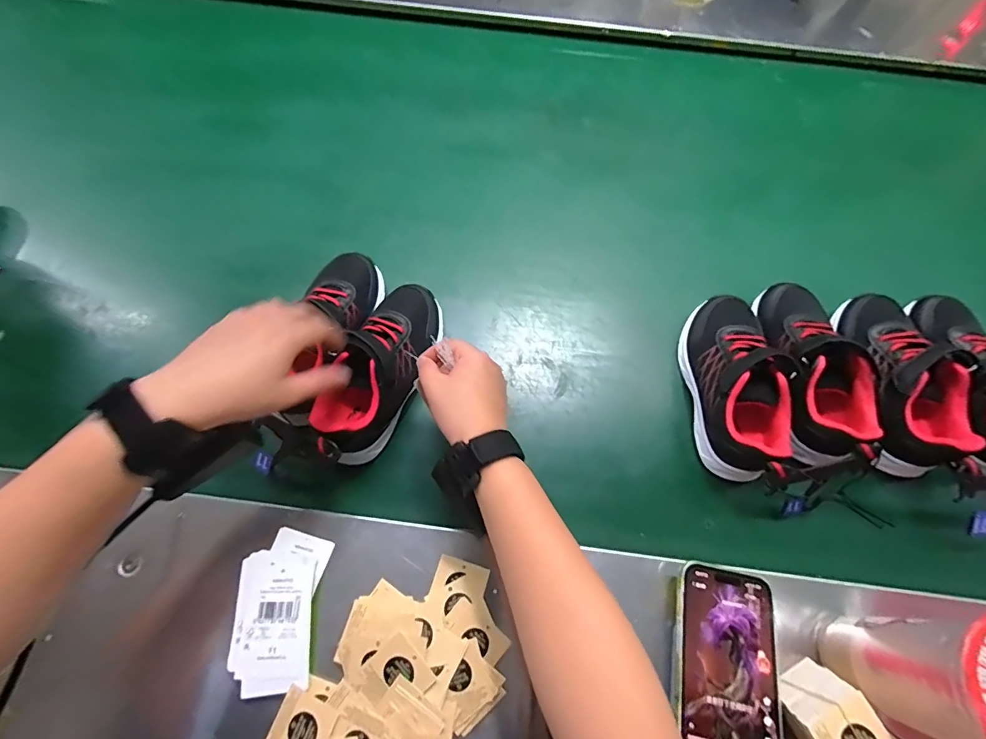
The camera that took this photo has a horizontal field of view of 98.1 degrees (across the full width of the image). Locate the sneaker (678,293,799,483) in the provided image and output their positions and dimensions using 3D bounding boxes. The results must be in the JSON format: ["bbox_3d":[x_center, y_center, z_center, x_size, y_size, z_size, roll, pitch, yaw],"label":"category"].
[{"bbox_3d":[0.247,0.012,0.435,0.072,0.080,0.192,3,65,-1],"label":"sneaker"}]

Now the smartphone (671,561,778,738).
[{"bbox_3d":[0.175,0.231,0.322,0.072,0.007,0.148,13,65,4],"label":"smartphone"}]

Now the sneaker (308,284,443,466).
[{"bbox_3d":[-0.110,-0.005,0.420,0.066,0.073,0.189,17,65,6],"label":"sneaker"}]

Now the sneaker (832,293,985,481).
[{"bbox_3d":[0.416,0.007,0.436,0.080,0.076,0.189,1,65,-1],"label":"sneaker"}]

